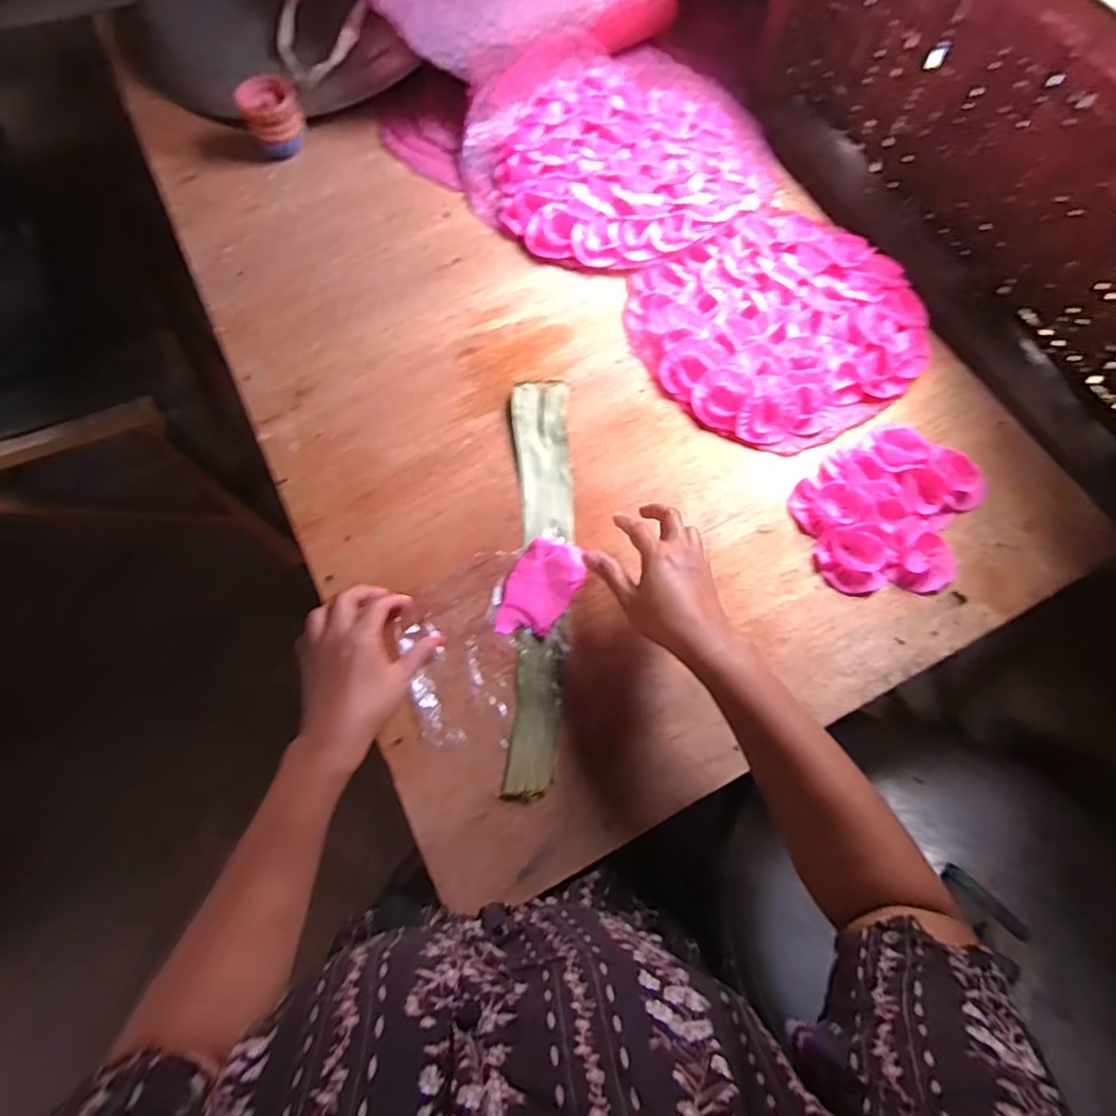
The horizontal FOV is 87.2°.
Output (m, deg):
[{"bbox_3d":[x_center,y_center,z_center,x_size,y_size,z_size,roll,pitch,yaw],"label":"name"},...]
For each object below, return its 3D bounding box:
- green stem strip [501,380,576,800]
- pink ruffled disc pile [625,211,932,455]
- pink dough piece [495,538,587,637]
[{"bbox_3d":[-0.015,0.007,0.564,0.062,0.008,0.410,0,70,-2],"label":"green stem strip"},{"bbox_3d":[0.254,-0.266,0.665,0.311,0.029,0.276,-31,74,-12],"label":"pink ruffled disc pile"},{"bbox_3d":[-0.016,0.029,0.550,0.063,0.010,0.098,24,85,14],"label":"pink dough piece"}]

